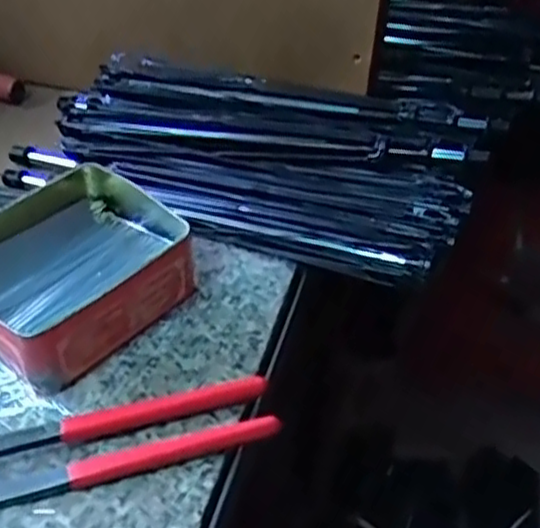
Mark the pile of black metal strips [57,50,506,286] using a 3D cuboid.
[{"bbox_3d":[-0.016,-0.083,0.521,0.308,0.024,0.144,19,65,25],"label":"pile of black metal strips"}]

